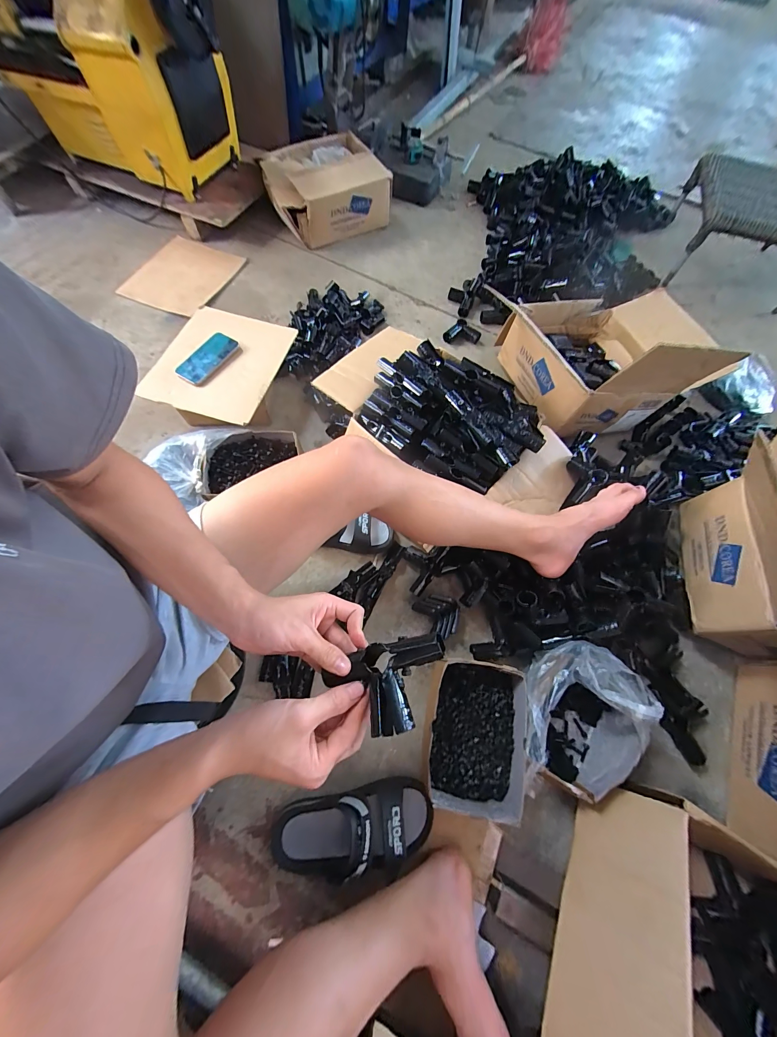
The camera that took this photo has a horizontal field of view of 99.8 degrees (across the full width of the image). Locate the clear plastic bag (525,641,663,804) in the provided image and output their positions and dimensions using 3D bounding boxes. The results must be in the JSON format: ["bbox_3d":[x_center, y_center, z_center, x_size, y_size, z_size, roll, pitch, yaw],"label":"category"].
[{"bbox_3d":[0.313,0.343,0.561,0.189,0.140,0.225,38,71,12],"label":"clear plastic bag"}]

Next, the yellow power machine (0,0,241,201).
[{"bbox_3d":[-0.808,-1.329,0.916,0.704,0.414,0.380,26,69,7],"label":"yellow power machine"}]

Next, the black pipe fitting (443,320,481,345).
[{"bbox_3d":[0.221,-0.541,0.960,0.088,0.026,0.085,35,71,10],"label":"black pipe fitting"}]

